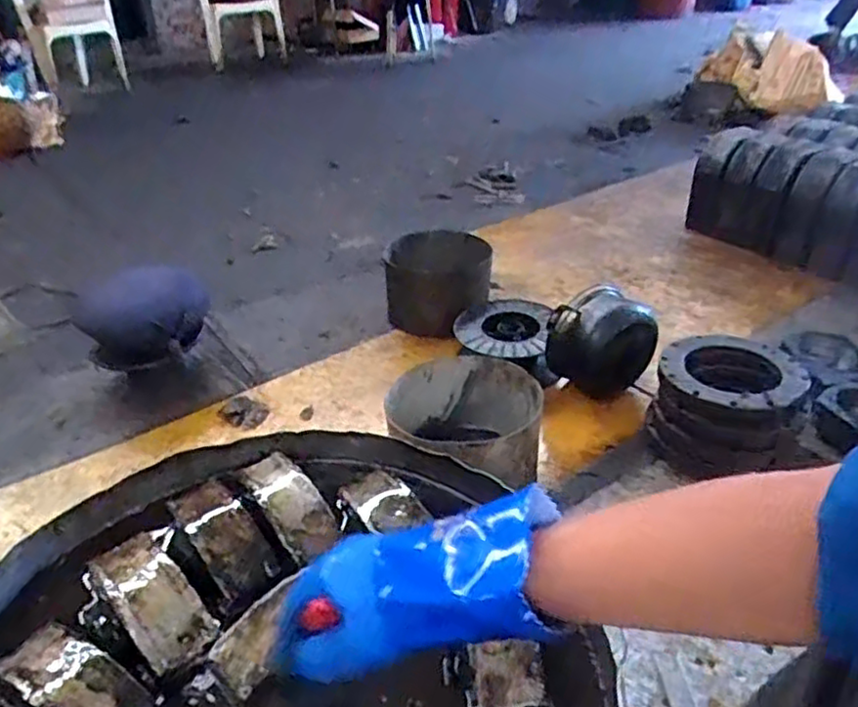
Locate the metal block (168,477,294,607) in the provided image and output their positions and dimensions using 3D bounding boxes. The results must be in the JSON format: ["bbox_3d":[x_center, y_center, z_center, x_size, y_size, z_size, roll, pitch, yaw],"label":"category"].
[{"bbox_3d":[-0.207,0.185,0.698,0.061,0.036,0.150,-28,42,-34],"label":"metal block"}]

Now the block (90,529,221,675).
[{"bbox_3d":[-0.261,0.224,0.642,0.062,0.038,0.146,-29,43,-35],"label":"block"}]

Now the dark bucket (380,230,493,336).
[{"bbox_3d":[0.024,-0.189,1.848,0.280,0.241,0.241,2,34,5],"label":"dark bucket"}]

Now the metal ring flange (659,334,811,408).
[{"bbox_3d":[0.589,0.033,1.318,0.278,0.031,0.265,9,30,8],"label":"metal ring flange"}]

